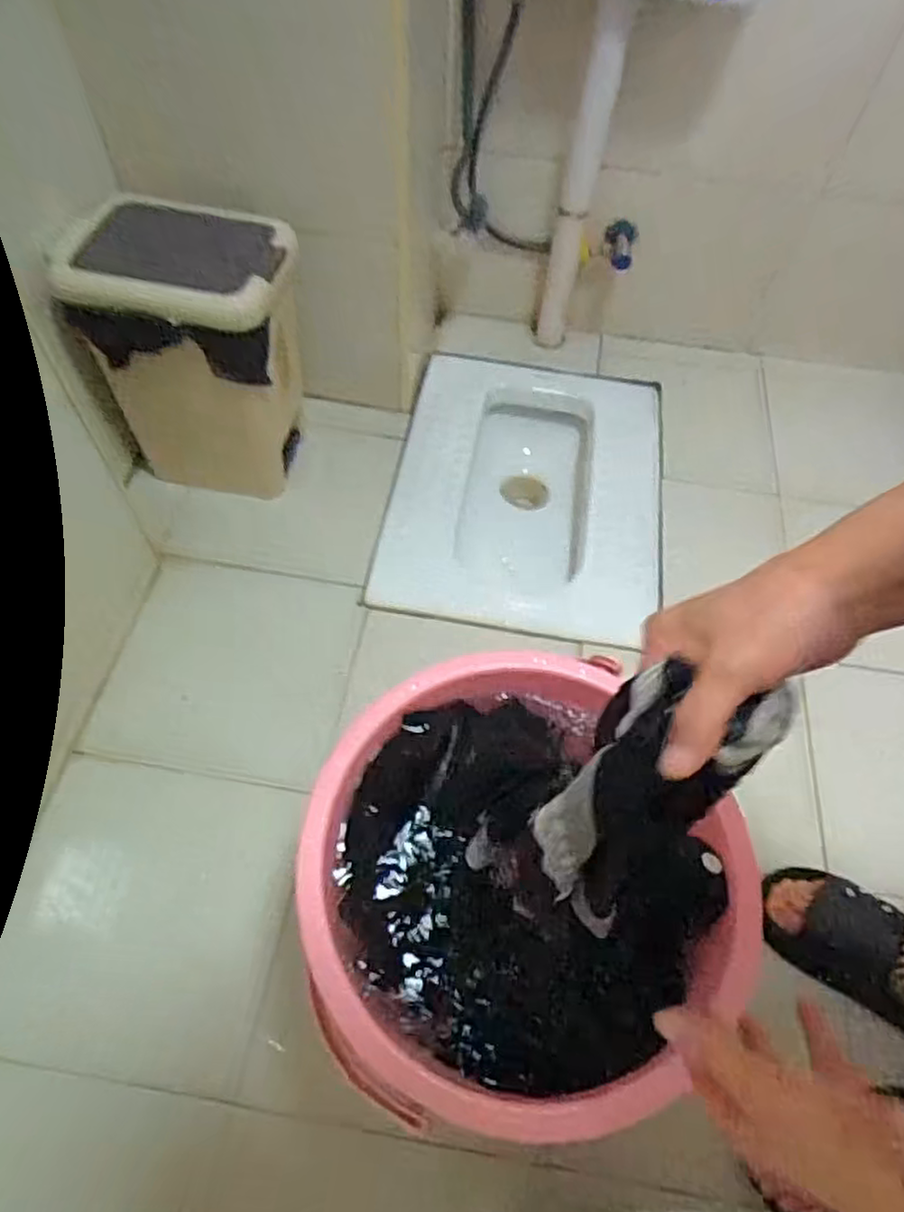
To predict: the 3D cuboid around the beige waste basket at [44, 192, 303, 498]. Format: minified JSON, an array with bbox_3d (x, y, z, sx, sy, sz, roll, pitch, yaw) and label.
[{"bbox_3d":[-0.340,-0.343,0.965,0.243,0.345,0.200,9,57,1],"label":"beige waste basket"}]

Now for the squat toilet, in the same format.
[{"bbox_3d":[0.129,-0.157,1.184,0.430,0.214,0.557,10,58,2],"label":"squat toilet"}]

